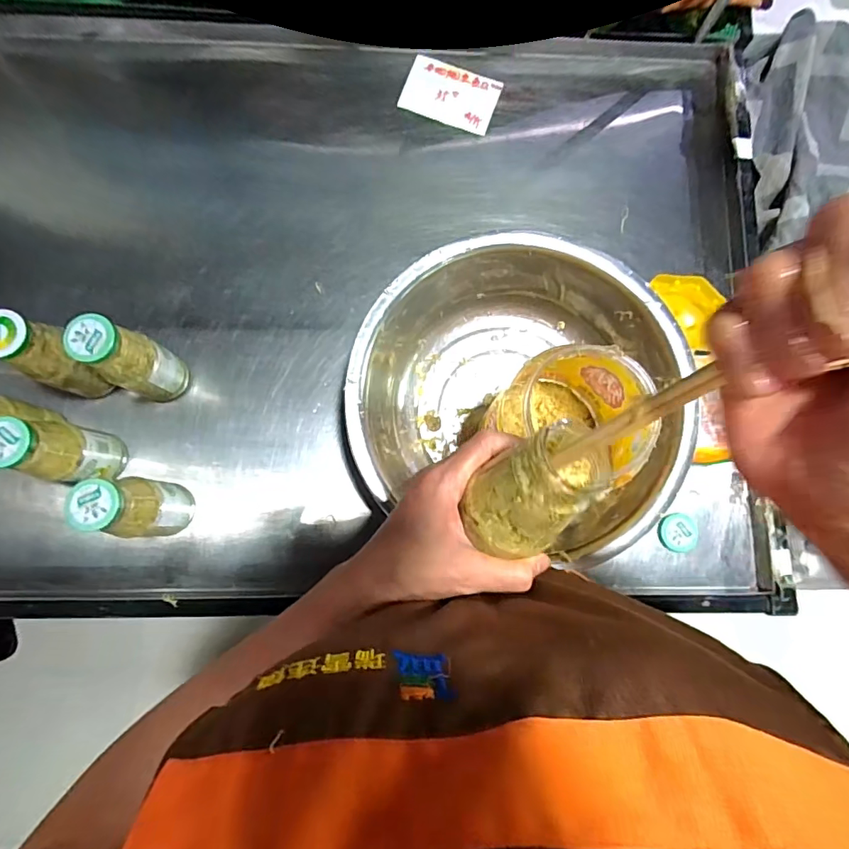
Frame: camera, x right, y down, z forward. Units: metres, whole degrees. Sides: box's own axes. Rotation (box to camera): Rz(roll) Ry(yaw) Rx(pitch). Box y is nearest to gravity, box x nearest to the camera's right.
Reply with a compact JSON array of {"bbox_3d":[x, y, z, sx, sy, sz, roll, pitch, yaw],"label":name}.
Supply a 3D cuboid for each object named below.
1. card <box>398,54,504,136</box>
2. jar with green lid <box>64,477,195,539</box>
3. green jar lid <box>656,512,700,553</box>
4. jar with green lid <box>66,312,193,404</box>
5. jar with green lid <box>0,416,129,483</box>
[{"bbox_3d":[0.038,-0.468,0.698,0.127,0.006,0.086,18,82,-2],"label":"card"},{"bbox_3d":[-0.310,0.094,0.544,0.049,0.173,0.060,-6,82,-4],"label":"jar with green lid"},{"bbox_3d":[0.329,0.141,0.638,0.048,0.018,0.048,0,82,-3],"label":"green jar lid"},{"bbox_3d":[-0.328,-0.068,0.563,0.050,0.175,0.061,21,81,0],"label":"jar with green lid"},{"bbox_3d":[-0.394,0.032,0.545,0.055,0.177,0.061,7,81,-2],"label":"jar with green lid"}]

